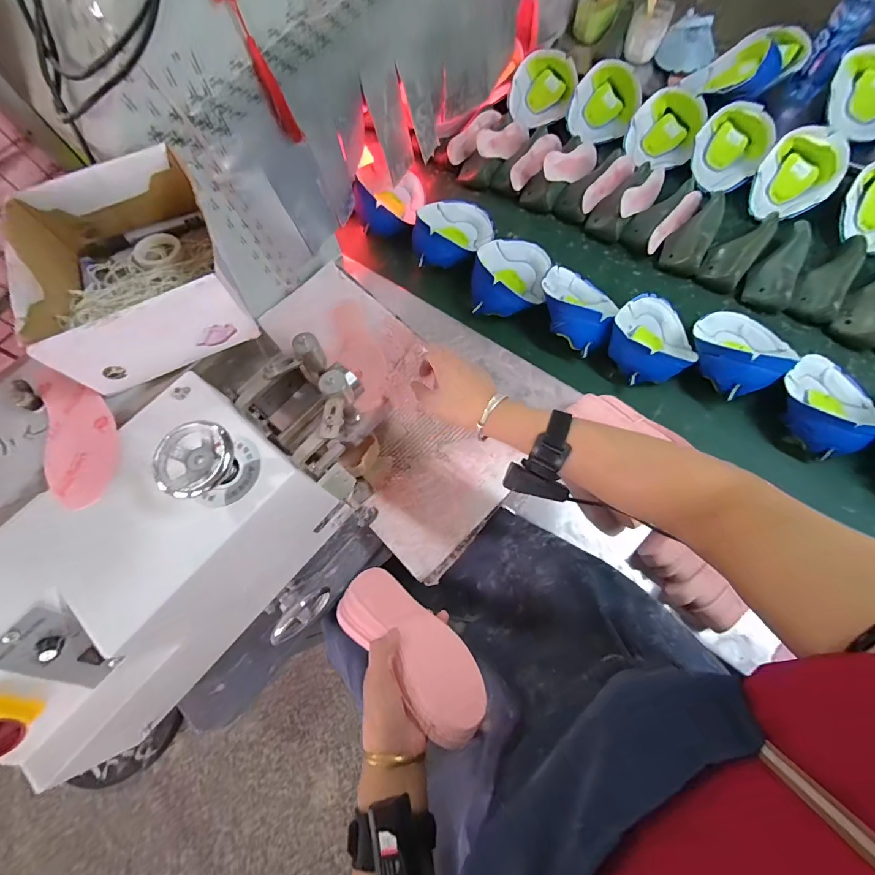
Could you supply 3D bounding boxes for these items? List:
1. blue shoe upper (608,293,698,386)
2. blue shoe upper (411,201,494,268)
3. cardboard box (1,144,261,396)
[{"bbox_3d":[0.376,-0.174,0.688,0.145,0.087,0.184,31,75,8],"label":"blue shoe upper"},{"bbox_3d":[0.037,-0.425,0.795,0.166,0.065,0.168,4,73,0],"label":"blue shoe upper"},{"bbox_3d":[-0.330,-0.192,0.418,0.173,0.094,0.246,-27,75,-8],"label":"cardboard box"}]

